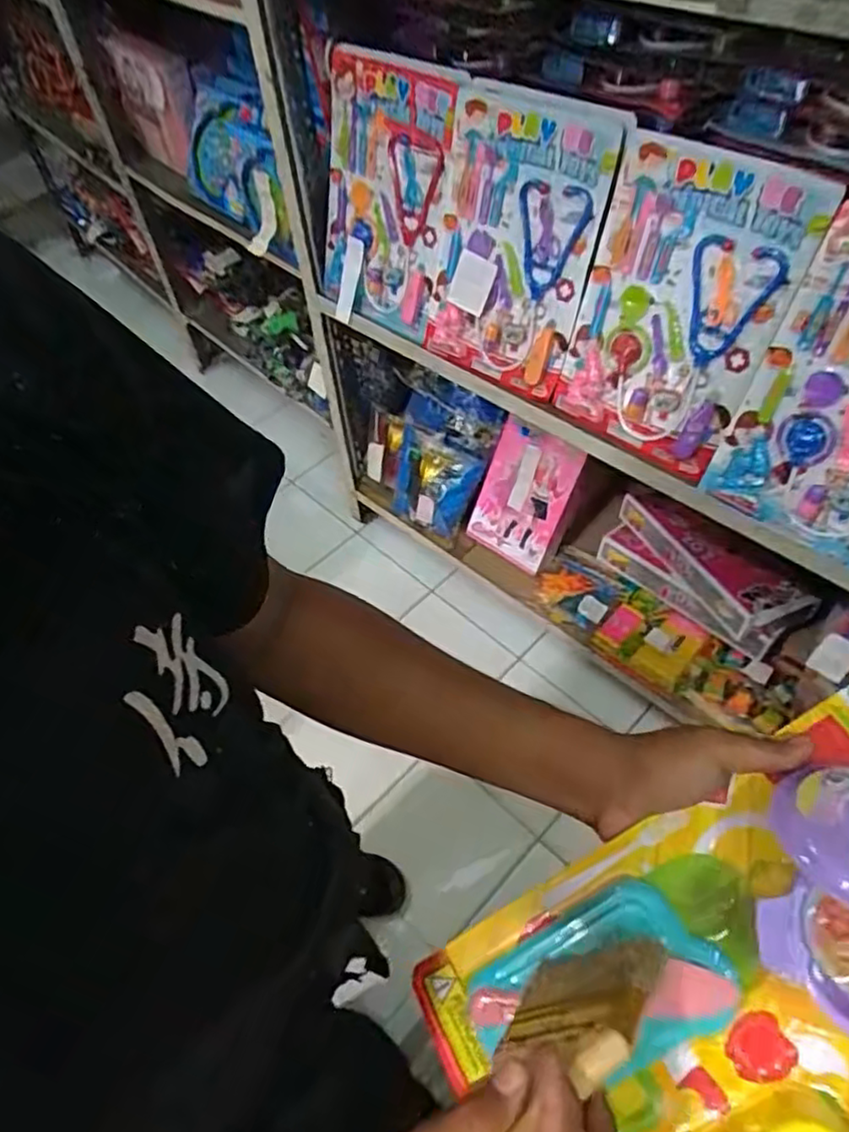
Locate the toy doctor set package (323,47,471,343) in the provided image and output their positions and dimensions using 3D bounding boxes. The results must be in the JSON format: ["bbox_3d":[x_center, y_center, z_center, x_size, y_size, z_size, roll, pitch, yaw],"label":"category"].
[{"bbox_3d":[-0.085,-0.702,1.283,0.327,0.451,0.030,28,33,34],"label":"toy doctor set package"}]

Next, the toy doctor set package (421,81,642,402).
[{"bbox_3d":[0.138,-0.533,1.115,0.328,0.416,0.036,36,38,29],"label":"toy doctor set package"}]

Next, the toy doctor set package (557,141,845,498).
[{"bbox_3d":[0.351,-0.363,0.975,0.037,0.405,0.299,-20,48,-38],"label":"toy doctor set package"}]

